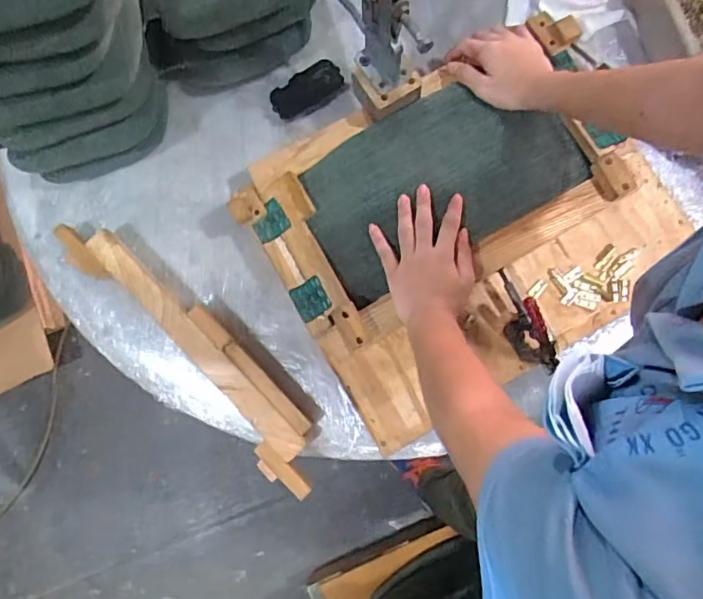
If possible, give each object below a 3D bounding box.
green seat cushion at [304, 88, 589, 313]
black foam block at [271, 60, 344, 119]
[{"bbox_3d":[0.122,-0.166,0.696,0.366,0.058,0.195,-29,81,-6],"label":"green seat cushion"},{"bbox_3d":[-0.067,-0.310,0.781,0.109,0.034,0.045,-30,82,-4],"label":"black foam block"}]

